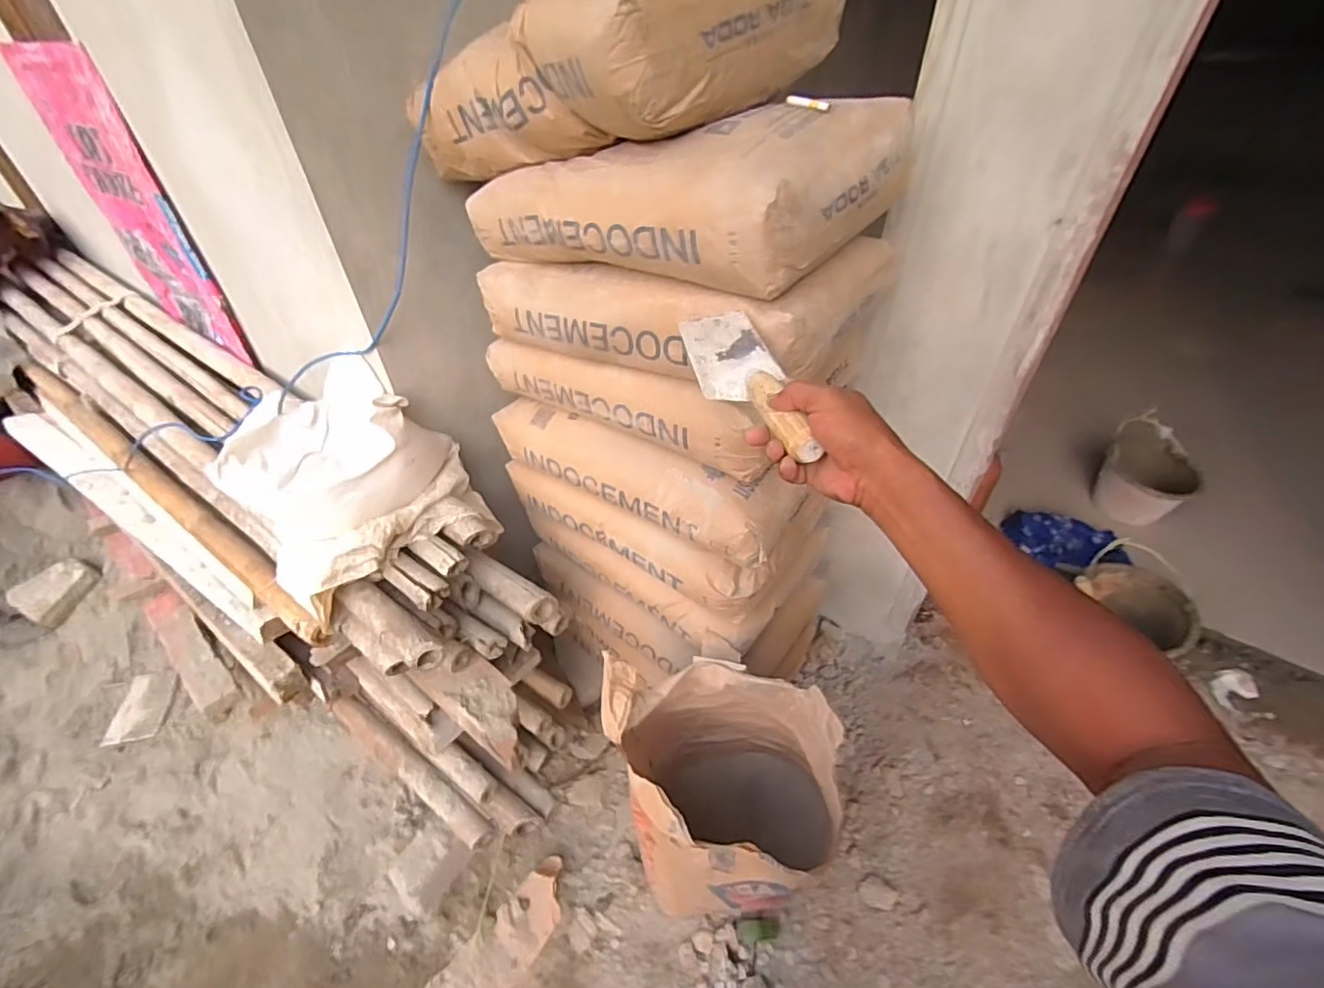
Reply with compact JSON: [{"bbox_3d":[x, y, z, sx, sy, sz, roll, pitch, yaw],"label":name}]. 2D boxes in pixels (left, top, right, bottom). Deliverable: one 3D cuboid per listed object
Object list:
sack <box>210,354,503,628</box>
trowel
[{"bbox_3d":[-0.538,-0.022,0.991,0.359,0.231,0.375,-26,48,-24],"label":"sack"},{"bbox_3d":[0.092,-0.114,0.559,0.089,0.053,0.290,-8,34,-7],"label":"trowel"}]

